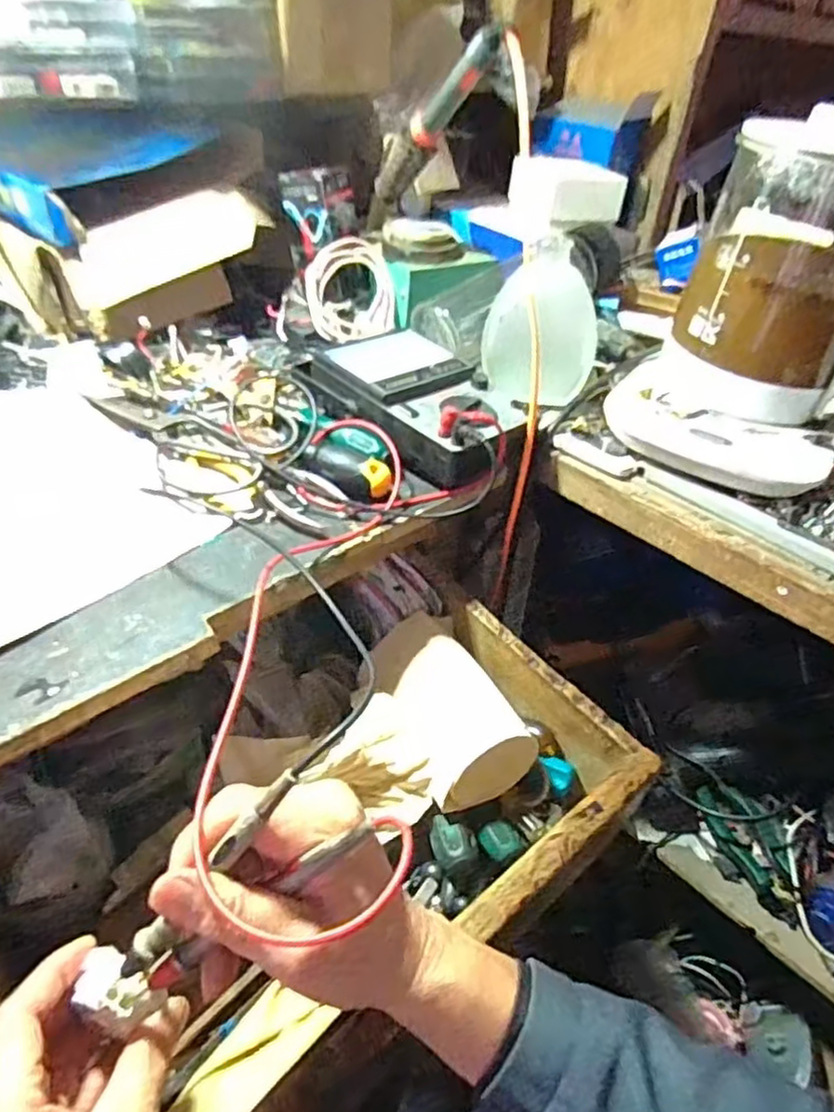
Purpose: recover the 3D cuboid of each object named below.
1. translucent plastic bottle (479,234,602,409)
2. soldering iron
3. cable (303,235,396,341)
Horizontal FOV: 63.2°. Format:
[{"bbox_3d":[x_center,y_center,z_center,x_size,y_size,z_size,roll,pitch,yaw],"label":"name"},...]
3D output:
[{"bbox_3d":[0.102,-0.187,0.567,0.077,0.112,0.068,-14,44,-22],"label":"translucent plastic bottle"},{"bbox_3d":[0.003,-0.368,0.597,0.024,0.025,0.260,-19,3,-26],"label":"soldering iron"},{"bbox_3d":[-0.066,-0.264,0.667,0.091,0.088,0.036,-15,5,-19],"label":"cable"}]

